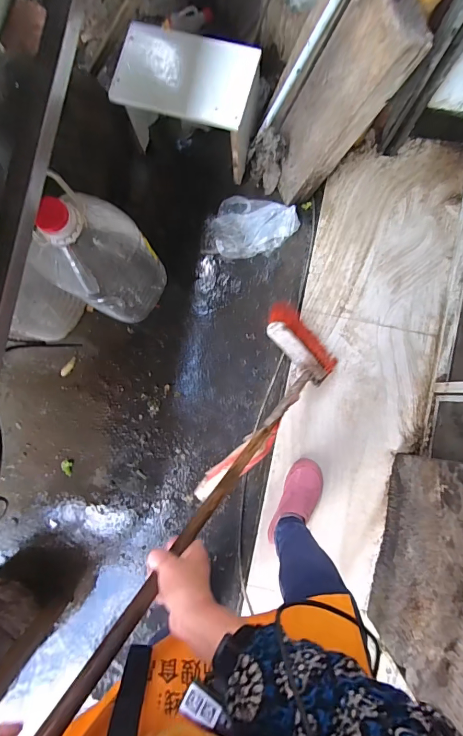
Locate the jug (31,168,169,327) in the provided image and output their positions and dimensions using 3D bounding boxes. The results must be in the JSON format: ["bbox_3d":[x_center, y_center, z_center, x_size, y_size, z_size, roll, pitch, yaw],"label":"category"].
[{"bbox_3d":[-0.305,-0.258,0.936,0.179,0.443,0.217,40,88,4],"label":"jug"}]

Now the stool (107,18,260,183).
[{"bbox_3d":[-0.102,-0.704,1.046,0.331,0.247,0.217,20,87,3],"label":"stool"}]

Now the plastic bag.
[{"bbox_3d":[0.054,-0.413,1.130,0.269,0.036,0.170,6,87,4],"label":"plastic bag"}]

